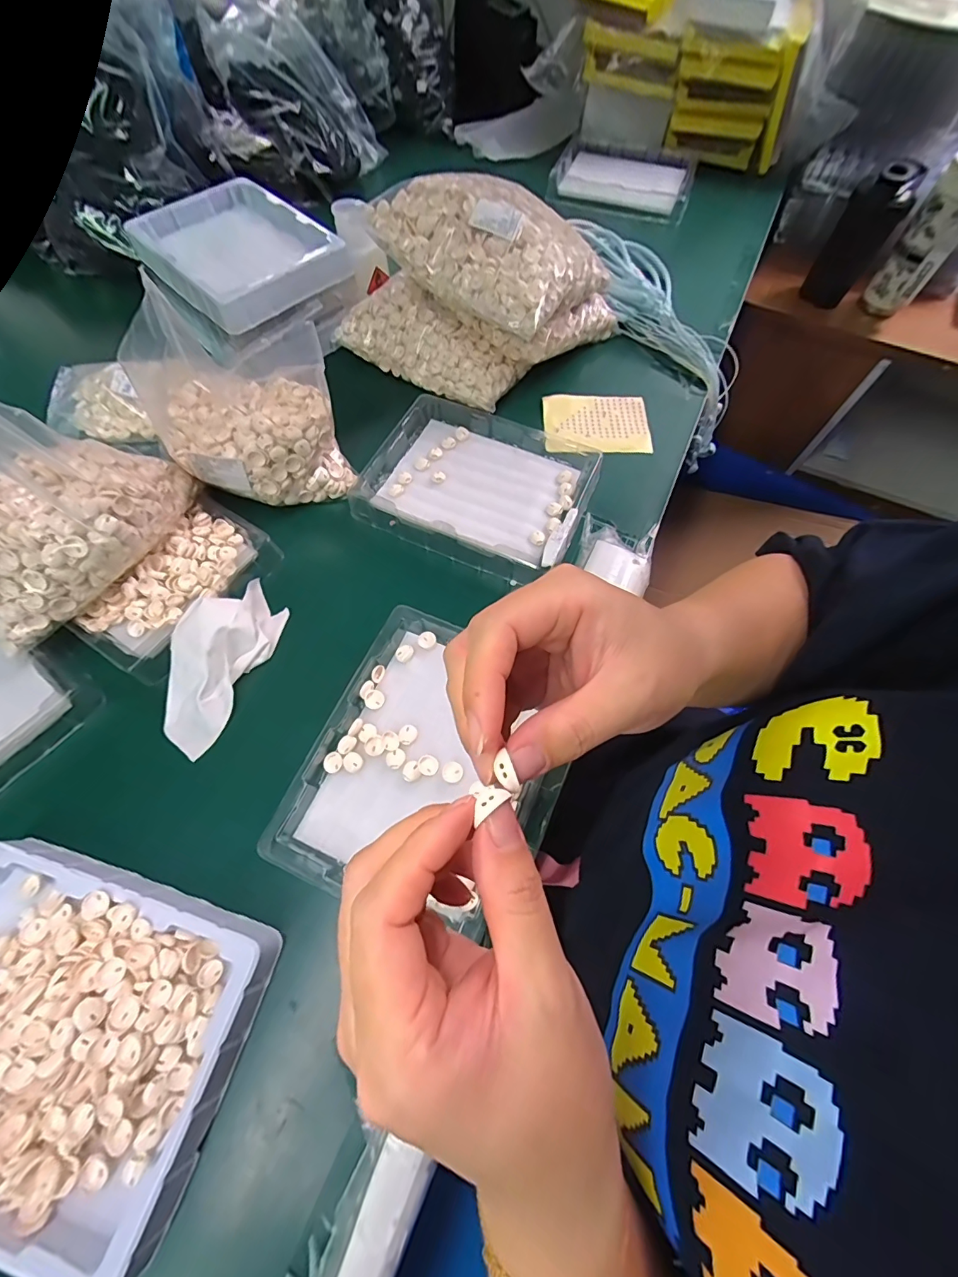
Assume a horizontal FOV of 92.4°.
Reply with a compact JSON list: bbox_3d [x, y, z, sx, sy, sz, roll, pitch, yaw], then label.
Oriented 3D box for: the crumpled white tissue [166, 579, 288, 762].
[{"bbox_3d":[-0.226,0.015,0.393,0.059,0.046,0.150,22,67,9],"label":"crumpled white tissue"}]

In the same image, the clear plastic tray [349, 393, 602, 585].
[{"bbox_3d":[-0.001,-0.171,0.484,0.225,0.031,0.182,21,67,8],"label":"clear plastic tray"}]

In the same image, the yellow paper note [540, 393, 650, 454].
[{"bbox_3d":[0.138,-0.252,0.540,0.119,0.013,0.098,-1,65,1],"label":"yellow paper note"}]

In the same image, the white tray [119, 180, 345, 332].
[{"bbox_3d":[-0.298,-0.481,0.556,0.245,0.025,0.180,42,71,16],"label":"white tray"}]

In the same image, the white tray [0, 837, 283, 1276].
[{"bbox_3d":[-0.264,0.243,0.287,0.219,0.041,0.169,16,66,6],"label":"white tray"}]

